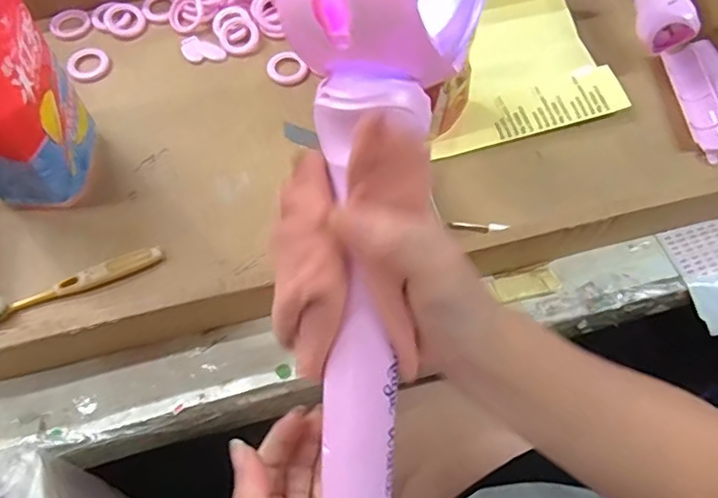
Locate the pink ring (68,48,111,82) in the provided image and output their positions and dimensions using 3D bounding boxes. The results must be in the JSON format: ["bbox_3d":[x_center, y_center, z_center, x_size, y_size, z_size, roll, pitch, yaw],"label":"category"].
[{"bbox_3d":[-0.250,-0.171,0.544,0.036,0.004,0.039,0,64,-1],"label":"pink ring"}]

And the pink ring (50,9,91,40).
[{"bbox_3d":[-0.280,-0.218,0.572,0.036,0.005,0.045,-30,68,-14],"label":"pink ring"}]

